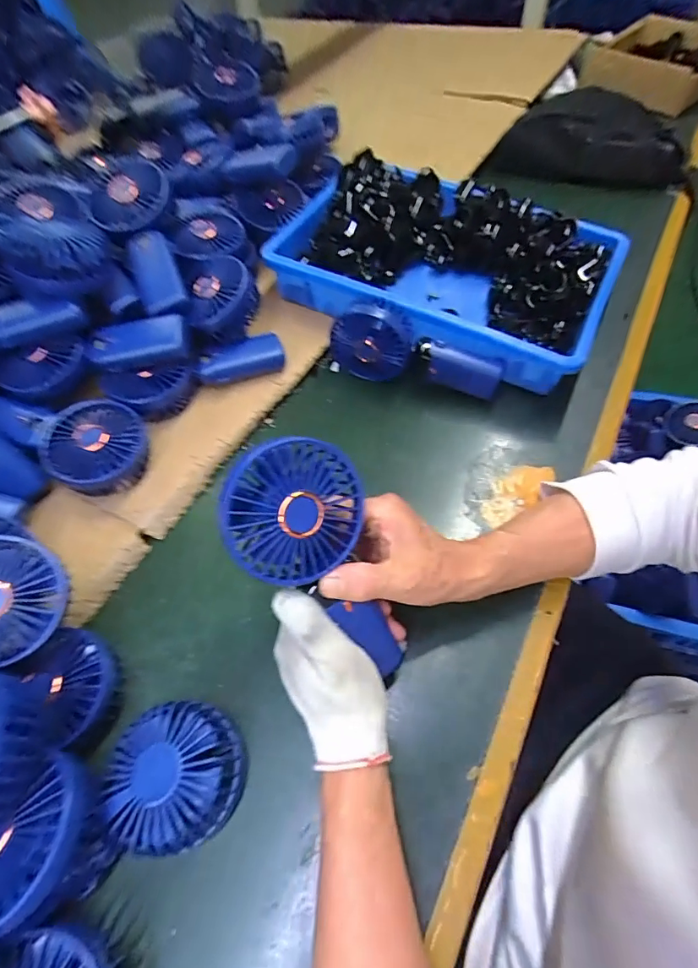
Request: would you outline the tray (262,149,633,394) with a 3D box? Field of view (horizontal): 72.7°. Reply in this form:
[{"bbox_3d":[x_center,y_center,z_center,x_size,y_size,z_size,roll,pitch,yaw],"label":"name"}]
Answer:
[{"bbox_3d":[0.115,-0.263,0.564,0.365,0.083,0.248,23,60,17],"label":"tray"}]

